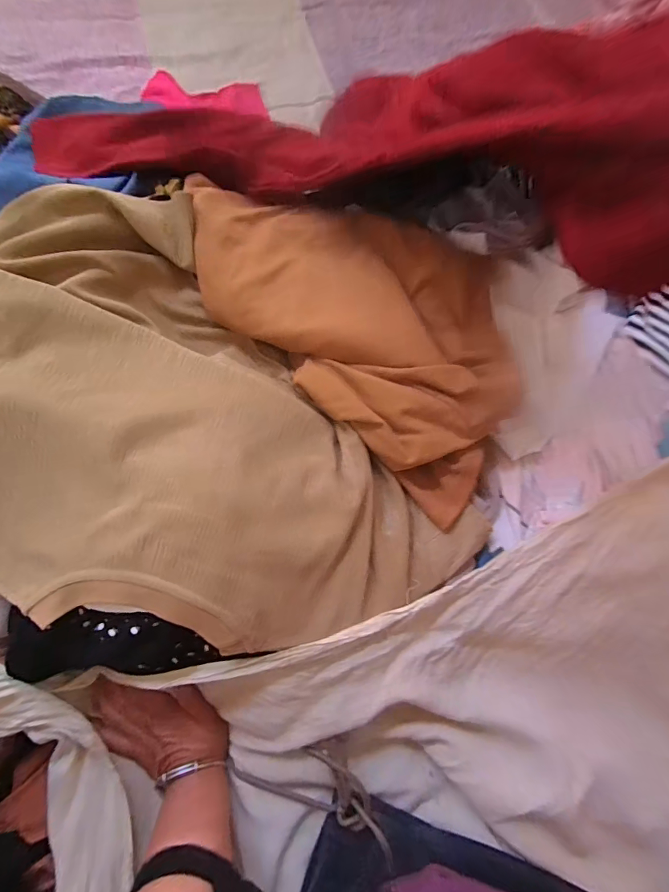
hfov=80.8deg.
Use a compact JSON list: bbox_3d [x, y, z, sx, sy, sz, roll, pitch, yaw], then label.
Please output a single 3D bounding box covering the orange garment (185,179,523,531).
[{"bbox_3d":[0.038,-0.168,0.452,0.435,0.043,0.264,40,71,12],"label":"orange garment"}]

